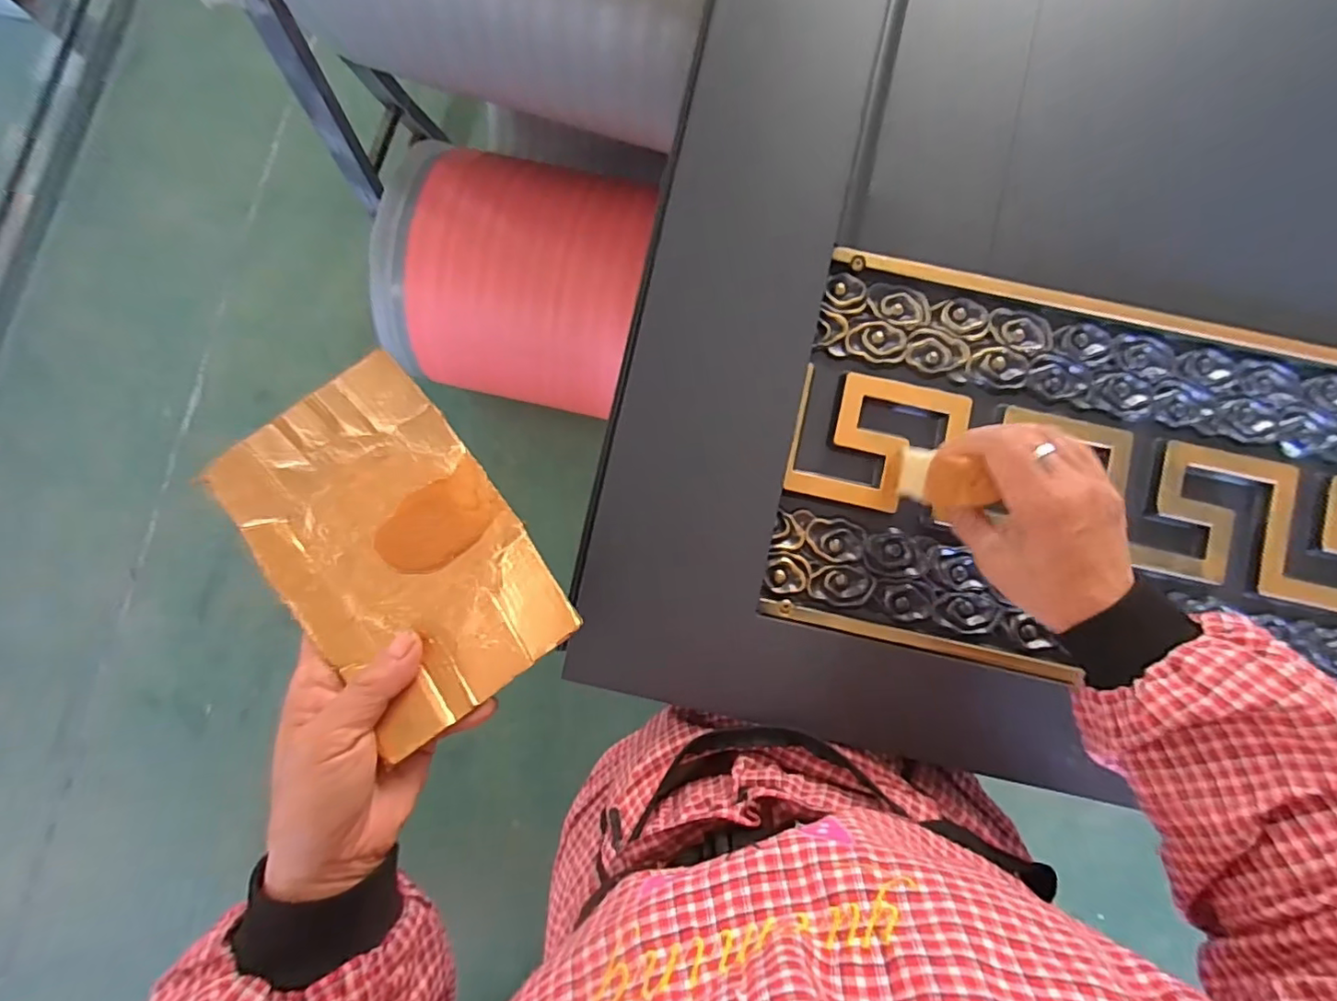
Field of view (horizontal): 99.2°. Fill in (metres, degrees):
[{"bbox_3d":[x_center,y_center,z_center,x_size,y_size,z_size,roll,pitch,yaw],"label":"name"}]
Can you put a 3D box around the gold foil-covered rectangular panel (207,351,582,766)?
[{"bbox_3d":[-0.130,0.024,0.275,0.107,0.020,0.161,-36,87,-2],"label":"gold foil-covered rectangular panel"}]

